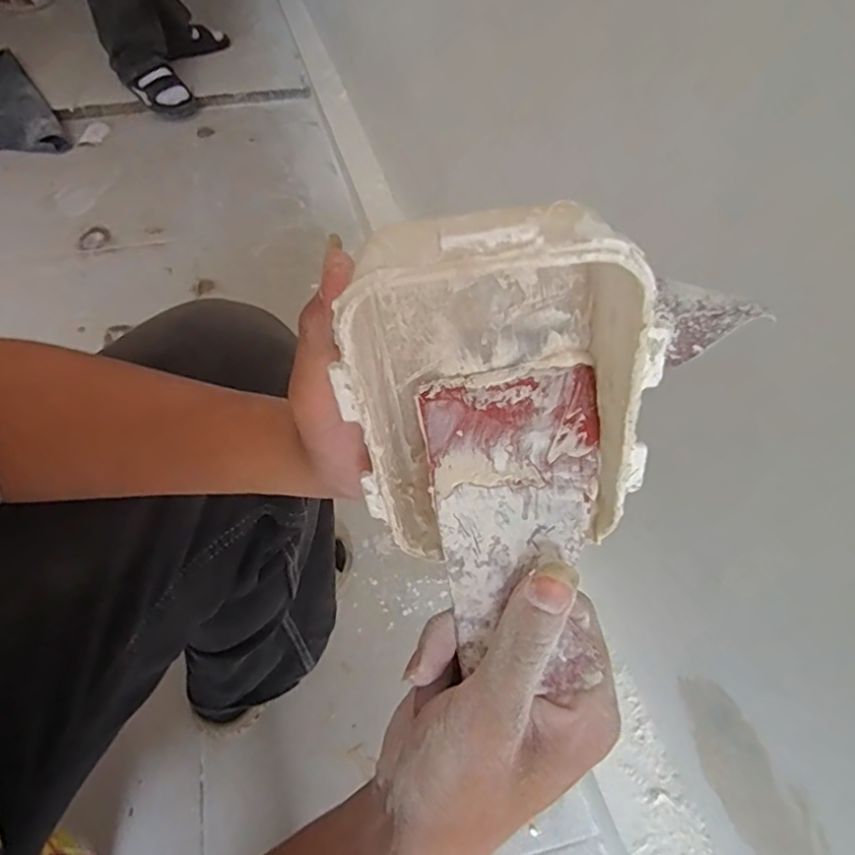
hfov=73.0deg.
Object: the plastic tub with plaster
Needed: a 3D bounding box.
[{"bbox_3d":[0.025,-0.013,0.217,0.109,0.139,0.061,0,51,-5],"label":"plastic tub with plaster"}]

